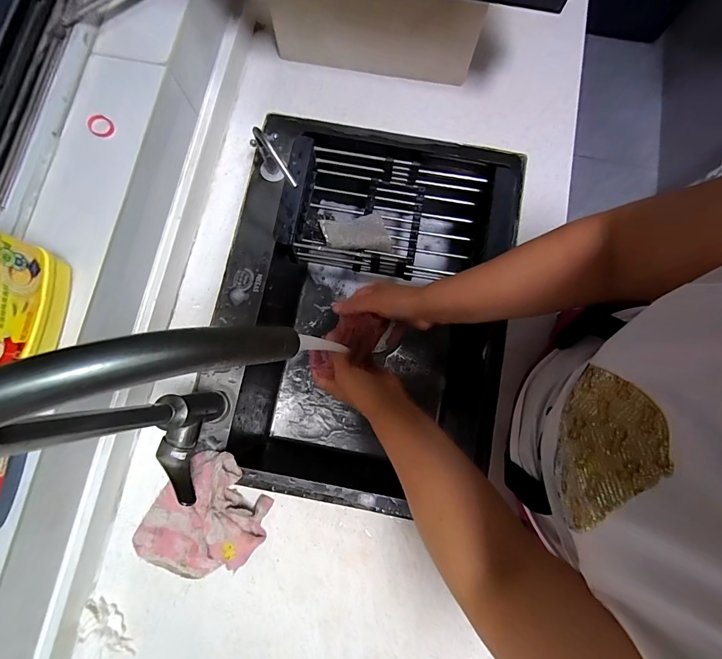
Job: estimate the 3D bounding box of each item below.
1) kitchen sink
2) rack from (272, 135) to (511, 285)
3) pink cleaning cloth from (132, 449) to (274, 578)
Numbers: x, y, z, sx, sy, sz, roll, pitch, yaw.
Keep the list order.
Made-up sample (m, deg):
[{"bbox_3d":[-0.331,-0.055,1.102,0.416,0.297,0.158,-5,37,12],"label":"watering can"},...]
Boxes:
[{"bbox_3d":[0.002,-0.037,0.650,0.442,0.214,0.588,11,84,0],"label":"kitchen sink"},{"bbox_3d":[0.060,-0.200,0.628,0.373,0.091,0.201,8,84,0],"label":"rack"},{"bbox_3d":[-0.218,0.266,0.487,0.146,0.044,0.166,44,82,7],"label":"pink cleaning cloth"}]

